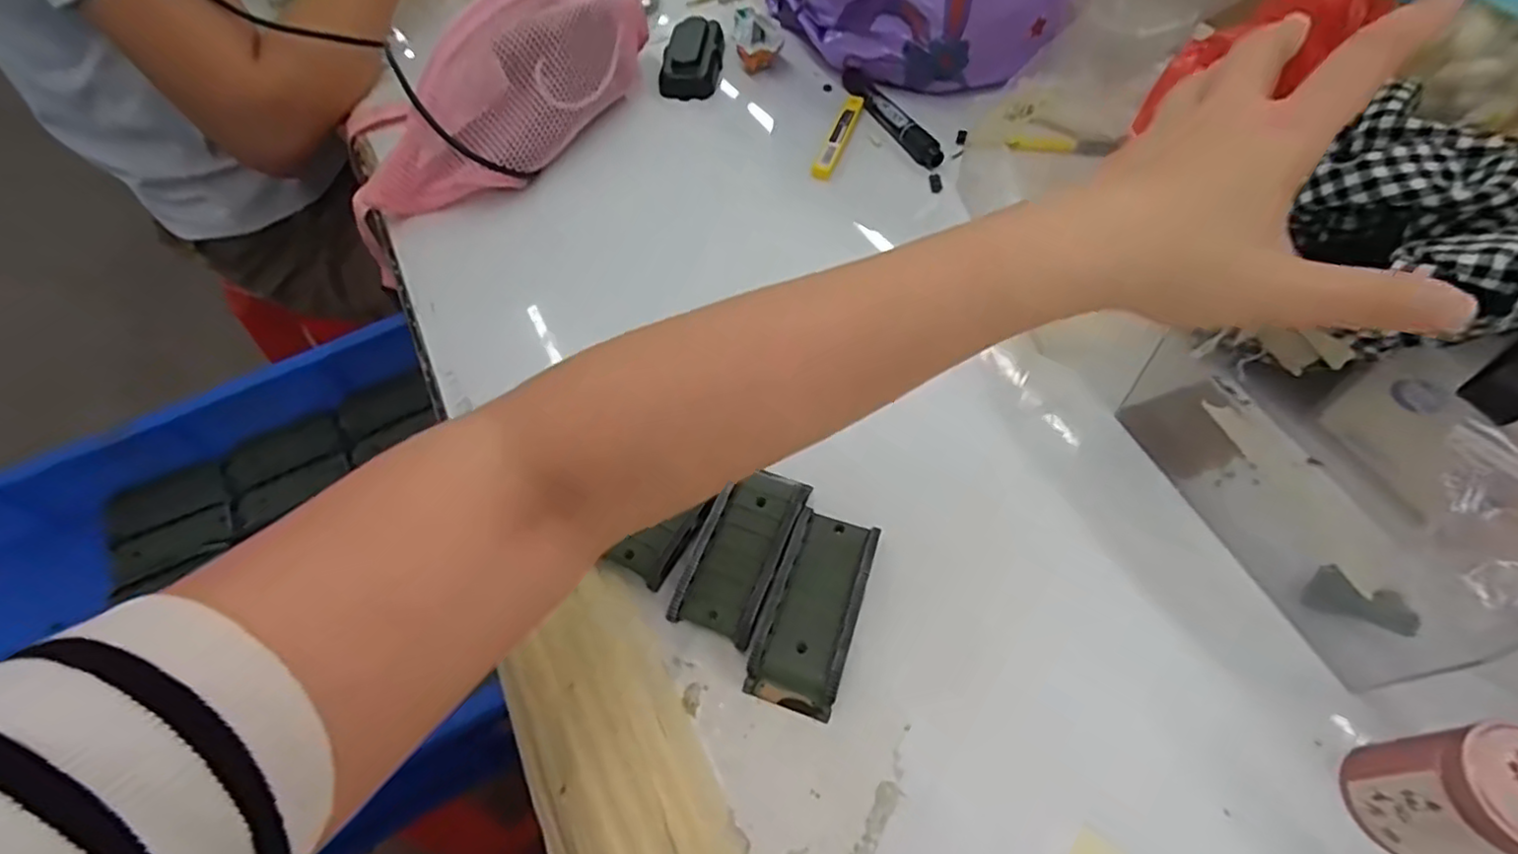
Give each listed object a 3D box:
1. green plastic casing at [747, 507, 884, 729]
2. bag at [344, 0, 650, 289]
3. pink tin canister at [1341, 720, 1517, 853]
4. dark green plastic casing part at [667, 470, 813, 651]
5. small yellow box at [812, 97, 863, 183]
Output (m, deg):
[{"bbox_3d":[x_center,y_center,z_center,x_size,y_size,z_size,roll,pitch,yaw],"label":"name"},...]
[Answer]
[{"bbox_3d":[0.028,0.089,0.329,0.043,0.018,0.095,16,59,12],"label":"green plastic casing"},{"bbox_3d":[-0.206,-0.252,0.521,0.081,0.103,0.313,39,80,24],"label":"bag"},{"bbox_3d":[0.268,0.142,0.253,0.038,0.068,0.043,-2,57,1],"label":"pink tin canister"},{"bbox_3d":[-0.008,0.063,0.347,0.044,0.016,0.092,17,59,13],"label":"dark green plastic casing part"},{"bbox_3d":[0.068,-0.243,0.547,0.017,0.006,0.102,19,59,14],"label":"small yellow box"}]

